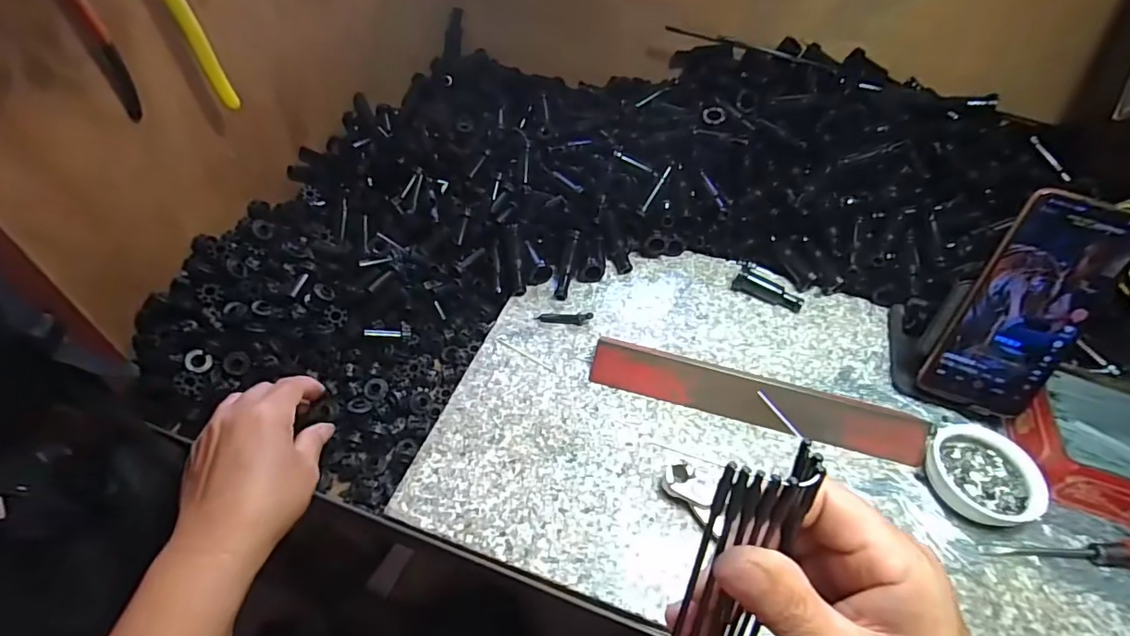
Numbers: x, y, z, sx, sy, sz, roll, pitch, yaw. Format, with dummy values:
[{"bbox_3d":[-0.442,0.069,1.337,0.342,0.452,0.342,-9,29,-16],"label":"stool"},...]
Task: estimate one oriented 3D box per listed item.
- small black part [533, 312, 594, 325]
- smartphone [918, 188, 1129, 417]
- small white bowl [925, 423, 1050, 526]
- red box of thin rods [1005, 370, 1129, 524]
[{"bbox_3d":[-0.001,-0.001,0.482,0.051,0.010,0.010,4,49,1],"label":"small black part"},{"bbox_3d":[0.341,-0.004,0.391,0.077,0.165,0.006,22,25,11],"label":"smartphone"},{"bbox_3d":[0.304,0.116,0.390,0.063,0.027,0.072,-18,52,-18],"label":"small white bowl"},{"bbox_3d":[0.414,0.099,0.399,0.131,0.045,0.107,15,50,10],"label":"red box of thin rods"}]

